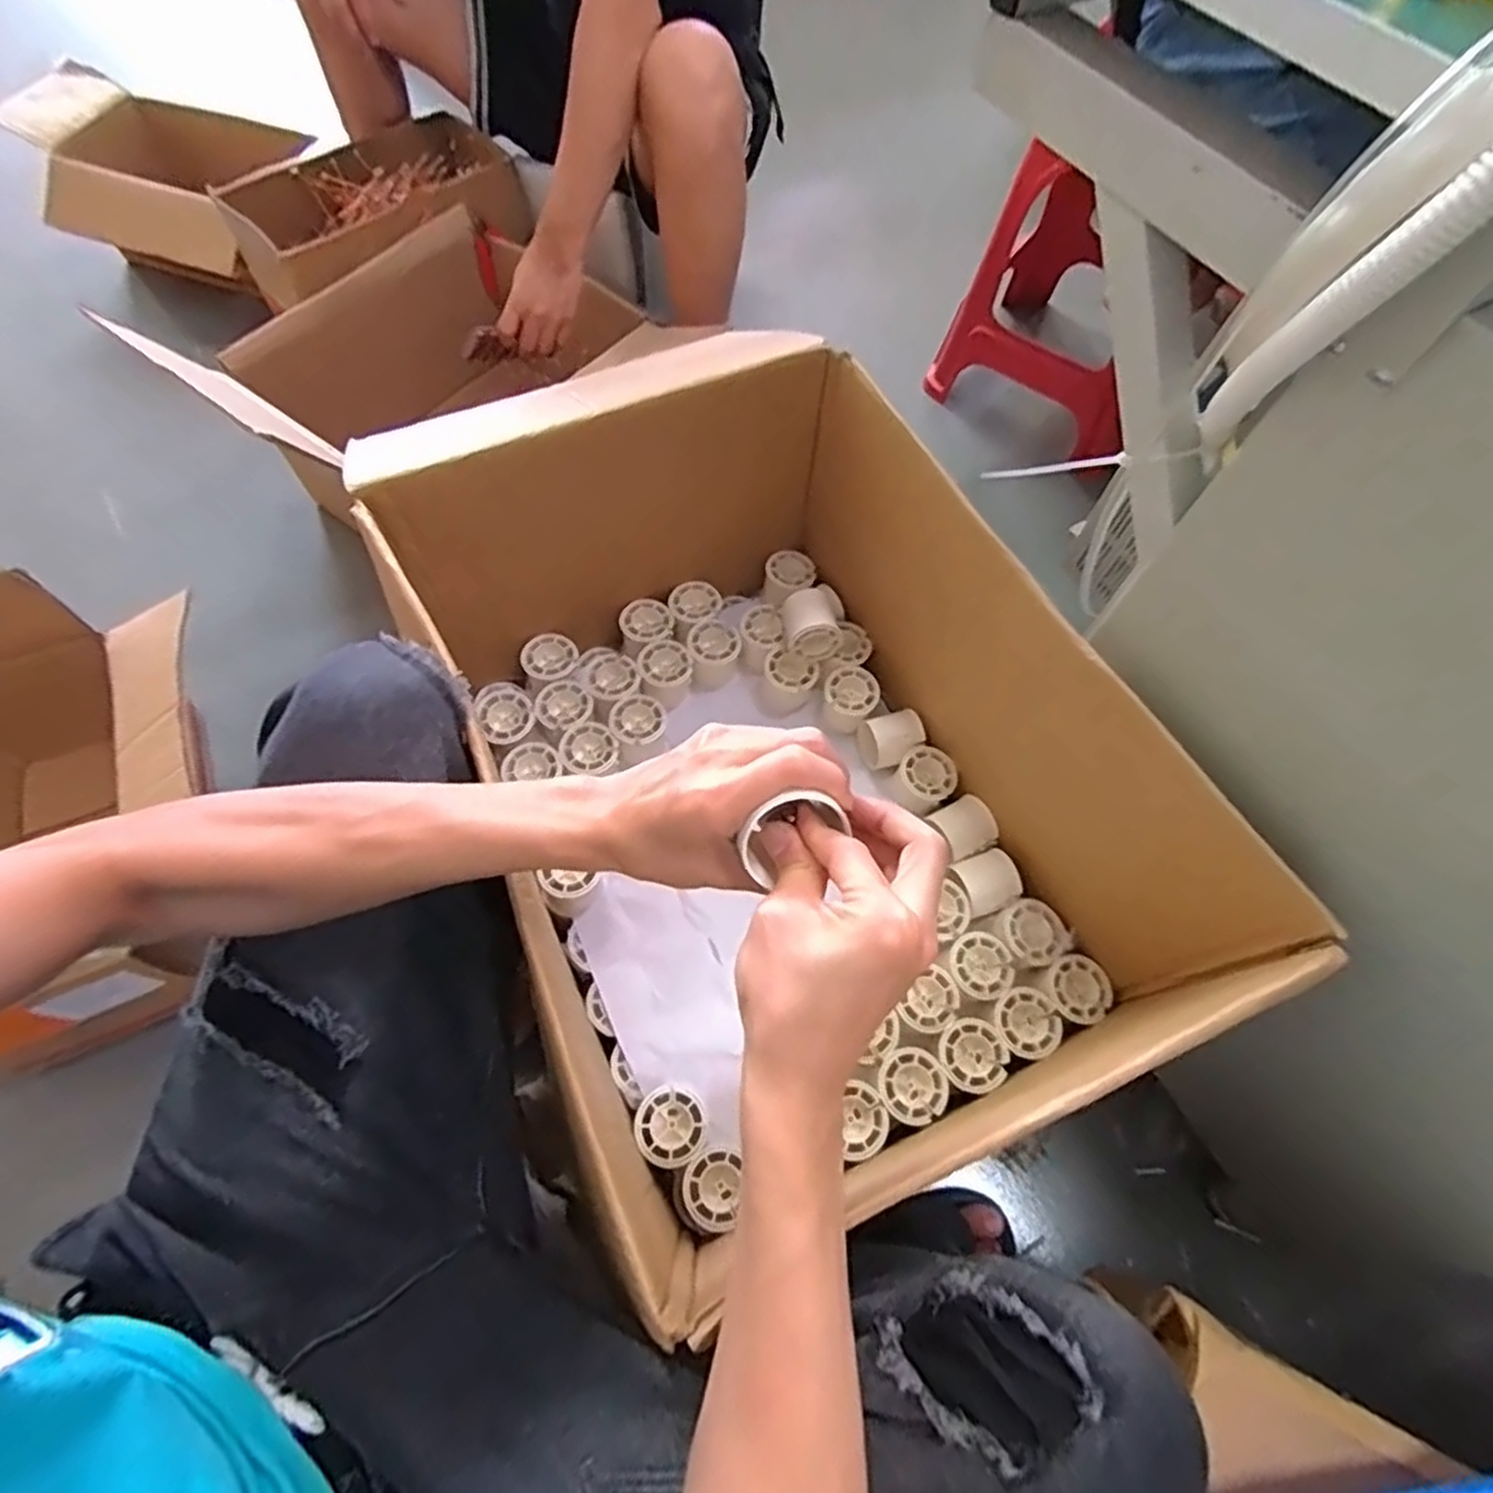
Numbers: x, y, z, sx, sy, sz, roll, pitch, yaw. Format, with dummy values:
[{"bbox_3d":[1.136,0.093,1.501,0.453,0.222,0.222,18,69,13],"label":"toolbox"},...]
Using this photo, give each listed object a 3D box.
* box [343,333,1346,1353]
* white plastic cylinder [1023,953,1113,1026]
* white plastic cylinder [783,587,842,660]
[{"bbox_3d":[0.032,0.009,0.607,0.451,0.284,0.570,-23,66,-12],"label":"box"},{"bbox_3d":[0.282,0.215,0.643,0.054,0.046,0.053,0,64,-1],"label":"white plastic cylinder"},{"bbox_3d":[0.066,-0.123,0.748,0.053,0.044,0.062,-6,64,-4],"label":"white plastic cylinder"}]

